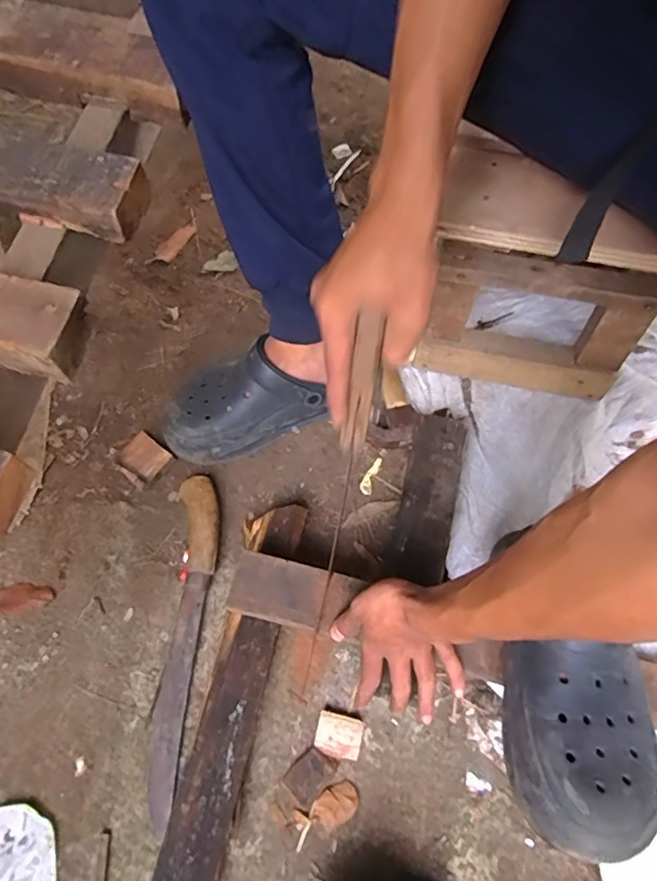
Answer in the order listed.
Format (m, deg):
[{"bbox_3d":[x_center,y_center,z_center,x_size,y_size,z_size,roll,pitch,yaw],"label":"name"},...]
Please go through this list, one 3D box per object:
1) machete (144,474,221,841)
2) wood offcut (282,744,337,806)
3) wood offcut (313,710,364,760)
[{"bbox_3d":[-0.160,0.208,0.581,0.052,0.027,0.346,5,67,1],"label":"machete"},{"bbox_3d":[-0.018,0.326,0.527,0.049,0.016,0.032,-40,73,-16],"label":"wood offcut"},{"bbox_3d":[0.010,0.298,0.545,0.046,0.011,0.039,15,67,6],"label":"wood offcut"}]

